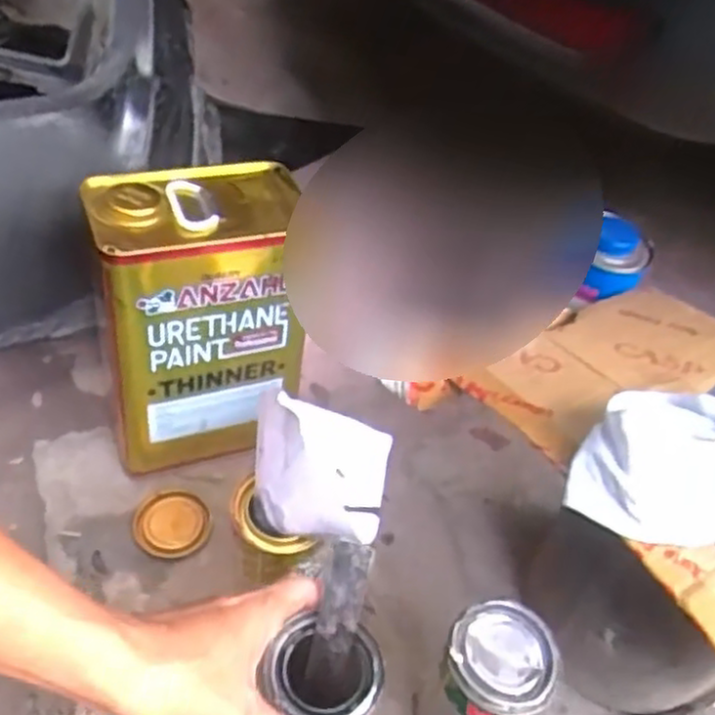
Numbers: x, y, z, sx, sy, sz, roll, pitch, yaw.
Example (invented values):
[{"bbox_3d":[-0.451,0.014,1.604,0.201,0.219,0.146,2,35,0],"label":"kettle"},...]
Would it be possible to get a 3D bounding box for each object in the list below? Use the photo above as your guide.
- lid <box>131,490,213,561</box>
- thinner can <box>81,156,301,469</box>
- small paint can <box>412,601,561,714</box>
[{"bbox_3d":[-0.162,0.144,0.655,0.065,0.005,0.061,3,47,-4],"label":"lid"},{"bbox_3d":[-0.132,-0.031,0.655,0.165,0.247,0.127,-8,49,-15],"label":"thinner can"},{"bbox_3d":[0.085,0.234,0.524,0.070,0.133,0.074,3,47,-4],"label":"small paint can"}]

